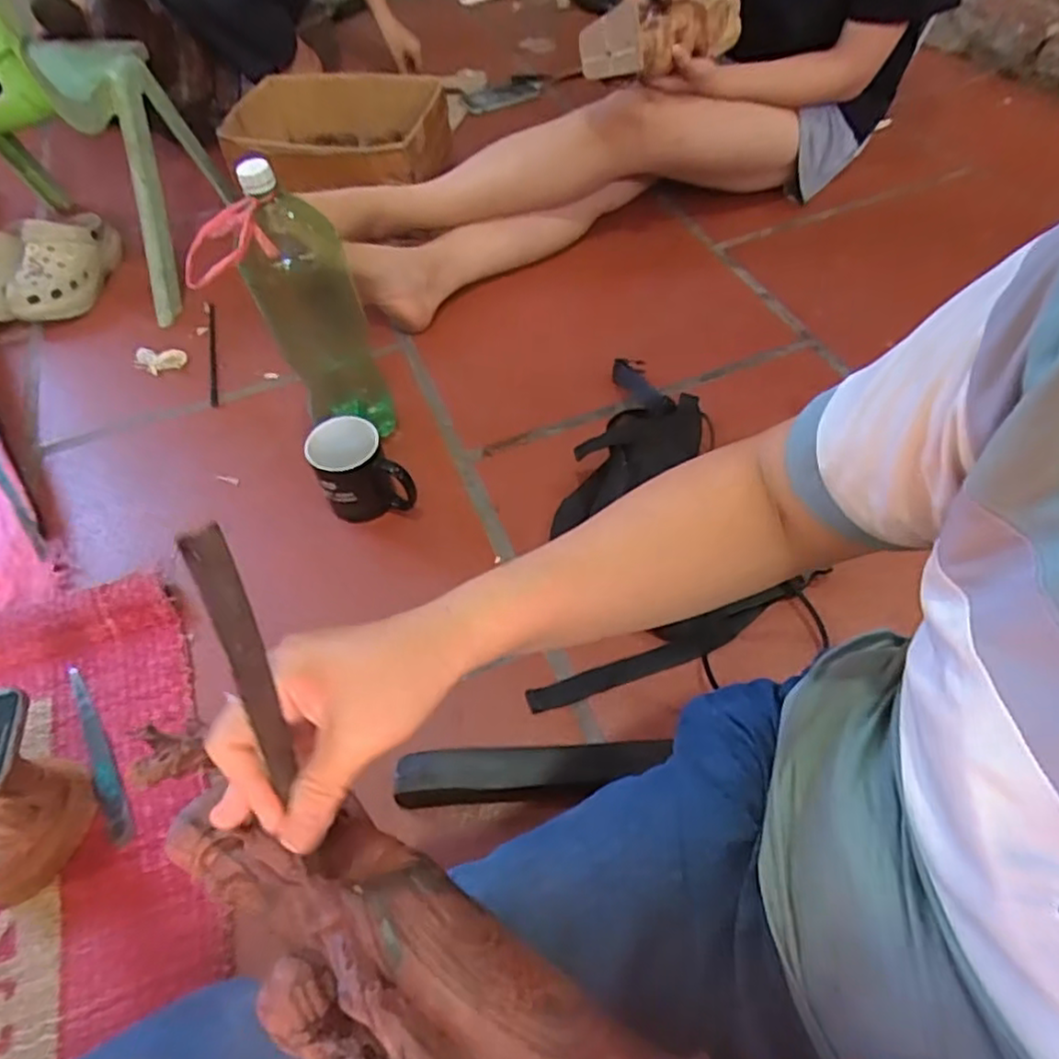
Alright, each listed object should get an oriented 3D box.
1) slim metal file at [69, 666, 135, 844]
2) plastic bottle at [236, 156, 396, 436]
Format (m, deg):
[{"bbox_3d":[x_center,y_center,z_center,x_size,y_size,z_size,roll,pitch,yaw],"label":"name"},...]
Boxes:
[{"bbox_3d":[-0.412,0.212,0.648,0.020,0.010,0.195,-25,56,-29],"label":"slim metal file"},{"bbox_3d":[-0.229,-0.223,0.751,0.109,0.332,0.105,-17,55,-11],"label":"plastic bottle"}]

